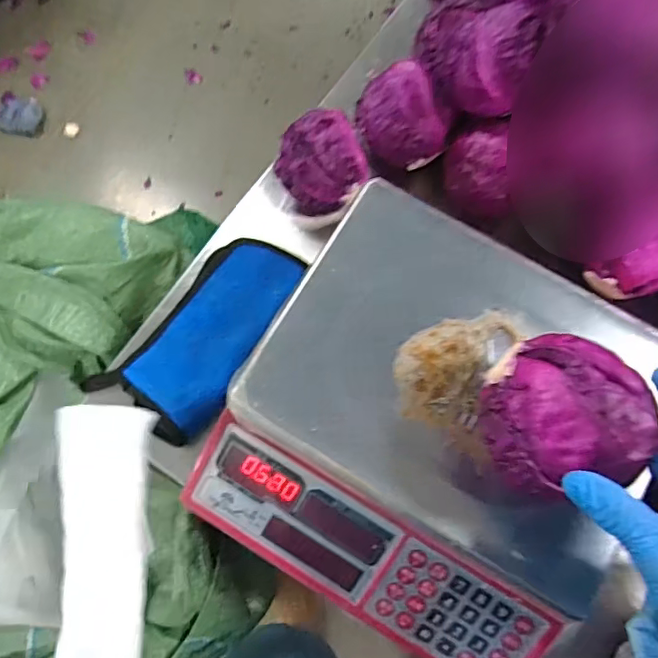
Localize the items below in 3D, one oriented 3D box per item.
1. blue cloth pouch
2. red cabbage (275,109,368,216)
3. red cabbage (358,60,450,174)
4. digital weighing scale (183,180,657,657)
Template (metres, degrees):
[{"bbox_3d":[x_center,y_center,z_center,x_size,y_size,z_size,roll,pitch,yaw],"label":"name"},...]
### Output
[{"bbox_3d":[-0.109,0.002,0.535,0.106,0.024,0.202,38,77,8],"label":"blue cloth pouch"},{"bbox_3d":[-0.004,-0.156,0.547,0.076,0.067,0.078,1,75,-2],"label":"red cabbage"},{"bbox_3d":[0.068,-0.204,0.547,0.075,0.062,0.087,-27,77,-9],"label":"red cabbage"},{"bbox_3d":[0.084,0.082,0.461,0.307,0.086,0.318,30,76,6],"label":"digital weighing scale"}]

